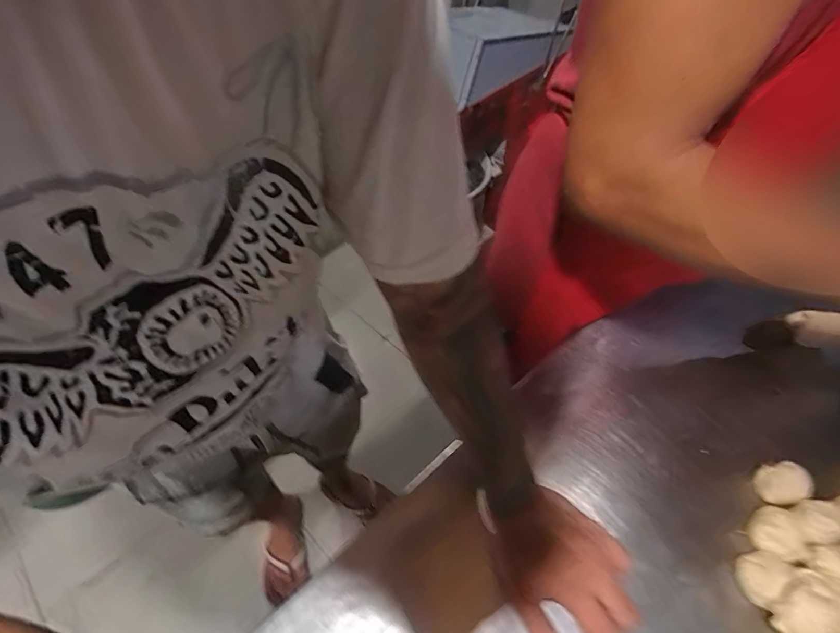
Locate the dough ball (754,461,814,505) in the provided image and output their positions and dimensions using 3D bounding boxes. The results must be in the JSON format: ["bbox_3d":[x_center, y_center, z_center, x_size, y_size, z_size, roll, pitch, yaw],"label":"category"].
[{"bbox_3d":[0.369,0.172,0.427,0.042,0.033,0.040,-14,53,-9],"label":"dough ball"}]

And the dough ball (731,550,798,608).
[{"bbox_3d":[0.315,0.237,0.382,0.046,0.031,0.036,-24,55,-16],"label":"dough ball"}]

